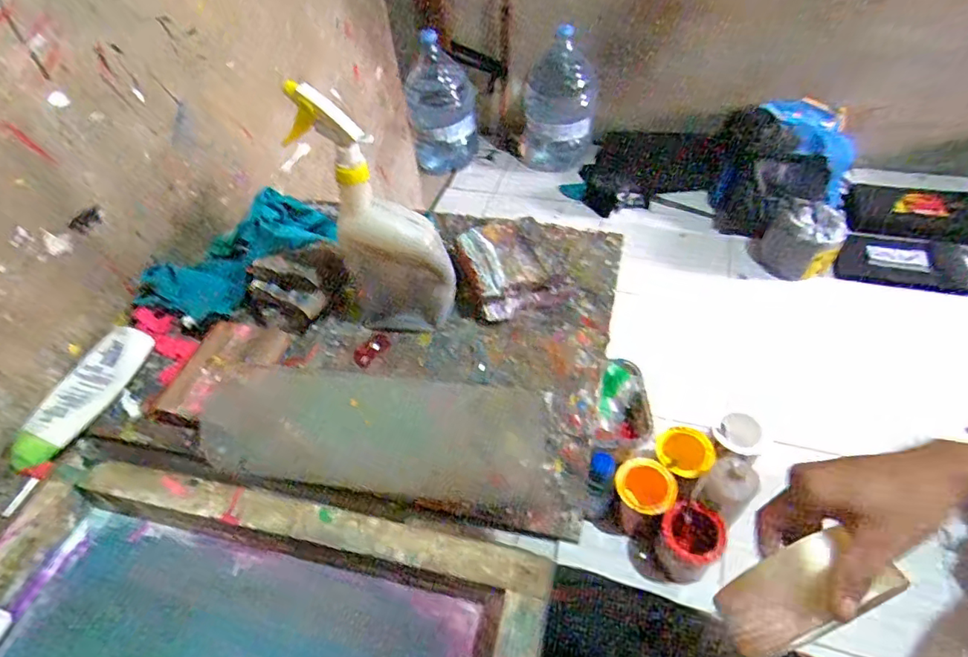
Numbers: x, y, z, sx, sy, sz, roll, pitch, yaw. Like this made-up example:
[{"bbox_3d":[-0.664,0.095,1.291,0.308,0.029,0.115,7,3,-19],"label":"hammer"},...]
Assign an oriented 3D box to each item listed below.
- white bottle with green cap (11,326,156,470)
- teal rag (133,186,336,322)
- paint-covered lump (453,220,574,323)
[{"bbox_3d":[-0.440,0.070,0.575,0.063,0.027,0.170,10,50,12],"label":"white bottle with green cap"},{"bbox_3d":[-0.321,-0.098,0.678,0.242,0.066,0.172,-37,57,-7],"label":"teal rag"},{"bbox_3d":[0.019,-0.073,0.650,0.125,0.047,0.132,-20,50,-14],"label":"paint-covered lump"}]

